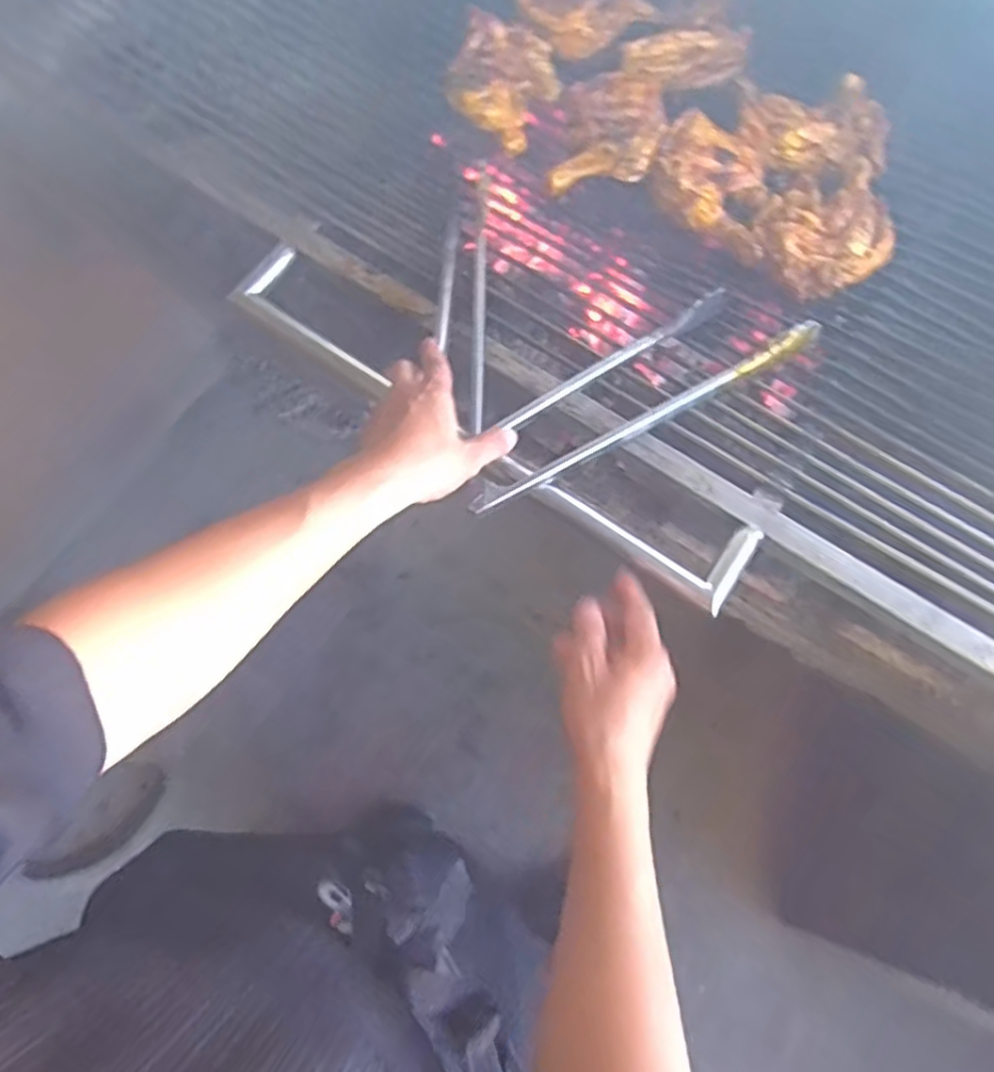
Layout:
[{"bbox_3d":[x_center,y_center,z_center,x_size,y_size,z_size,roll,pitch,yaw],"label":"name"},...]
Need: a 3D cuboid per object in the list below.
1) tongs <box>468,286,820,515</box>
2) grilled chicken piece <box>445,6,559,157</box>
[{"bbox_3d":[0.117,-0.128,0.630,0.336,0.031,0.080,-28,75,-9],"label":"tongs"},{"bbox_3d":[0.004,-0.460,0.751,0.112,0.031,0.138,23,74,6],"label":"grilled chicken piece"}]

